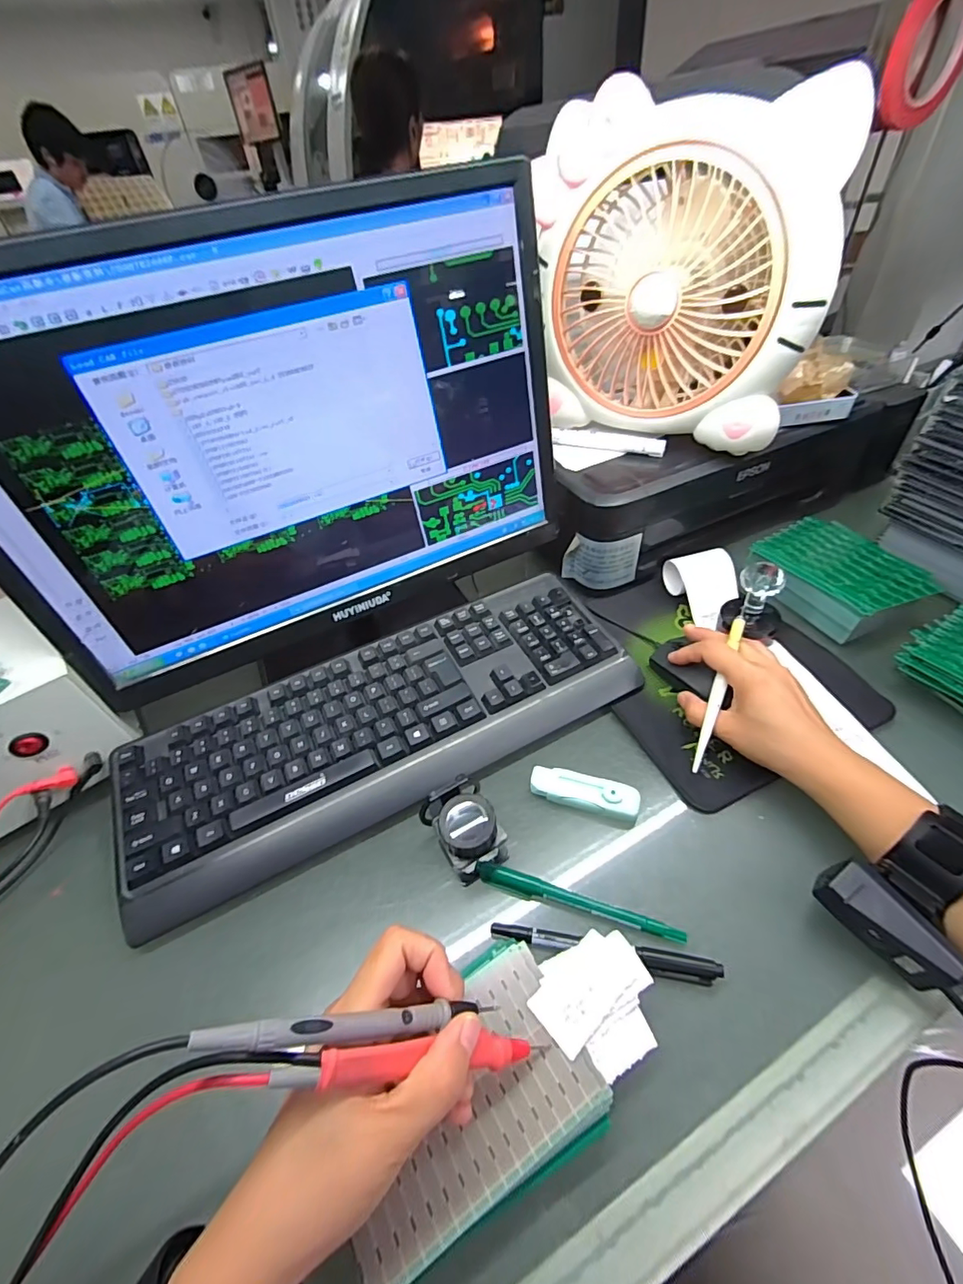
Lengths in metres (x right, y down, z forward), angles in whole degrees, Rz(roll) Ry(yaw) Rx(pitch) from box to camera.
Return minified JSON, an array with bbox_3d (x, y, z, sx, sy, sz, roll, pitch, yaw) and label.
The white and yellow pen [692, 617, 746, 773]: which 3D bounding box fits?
[{"bbox_3d":[0.192,0.039,0.399,0.010,0.005,0.139,18,71,23],"label":"white and yellow pen"}]

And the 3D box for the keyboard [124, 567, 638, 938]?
[{"bbox_3d":[-0.078,0.067,0.432,0.429,0.039,0.156,-23,48,-15],"label":"keyboard"}]

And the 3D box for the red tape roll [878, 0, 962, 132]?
[{"bbox_3d":[0.472,-0.620,0.517,0.101,0.114,0.014,-17,47,-7],"label":"red tape roll"}]

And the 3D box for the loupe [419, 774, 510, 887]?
[{"bbox_3d":[-0.012,0.133,0.348,0.042,0.048,0.048,-27,49,-18],"label":"loupe"}]

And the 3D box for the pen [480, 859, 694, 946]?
[{"bbox_3d":[0.063,0.175,0.331,0.137,0.012,0.013,10,49,16],"label":"pen"}]

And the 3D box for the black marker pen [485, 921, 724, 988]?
[{"bbox_3d":[0.076,0.194,0.309,0.139,0.008,0.014,5,47,11],"label":"black marker pen"}]

